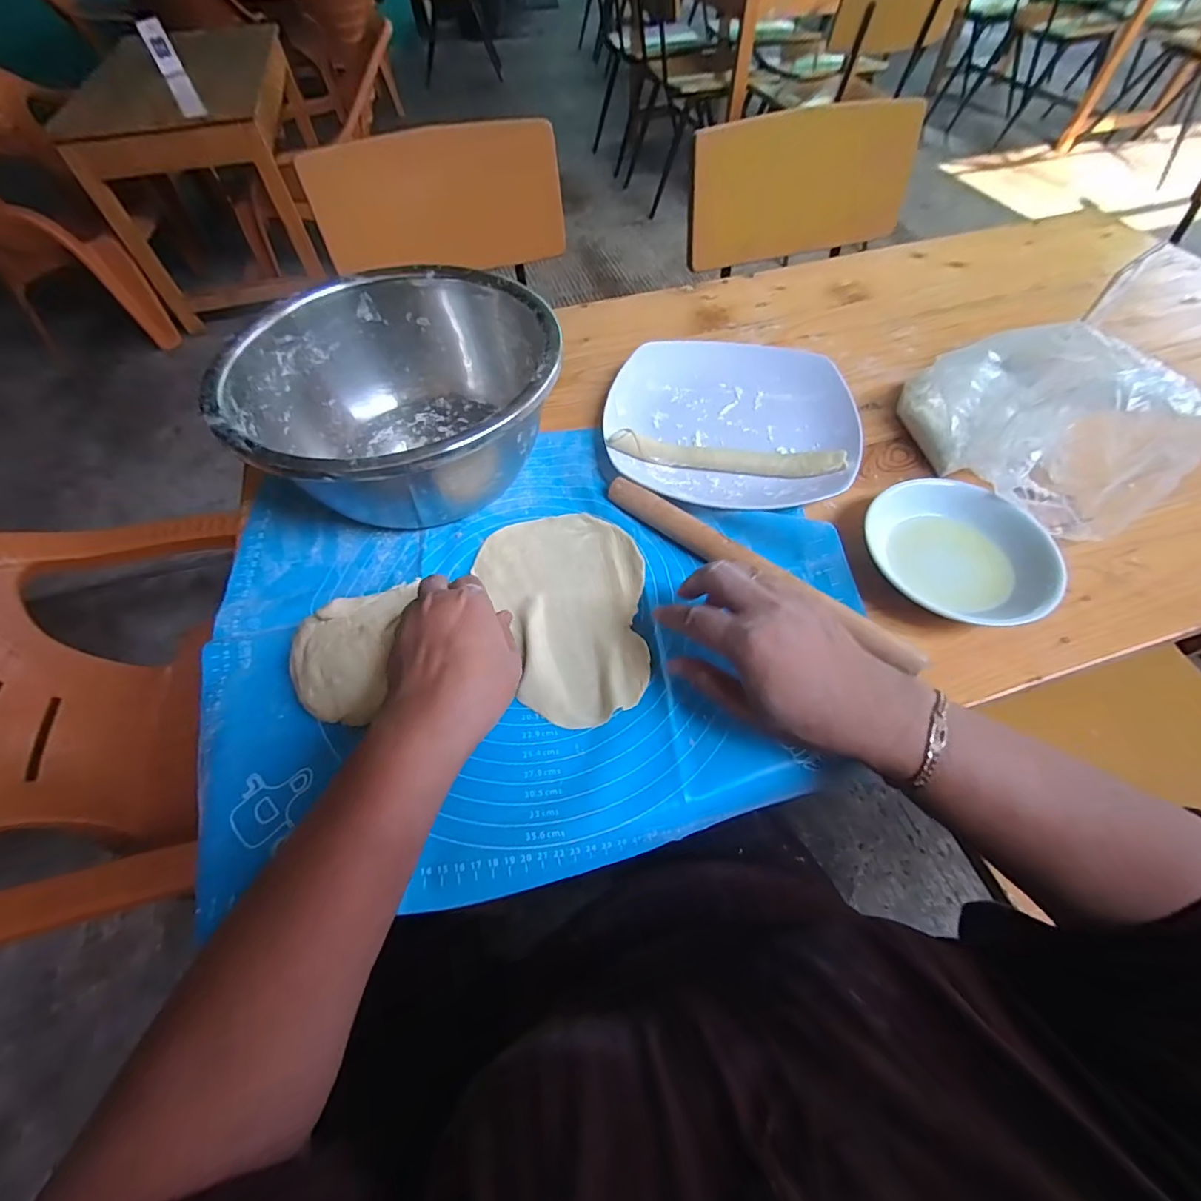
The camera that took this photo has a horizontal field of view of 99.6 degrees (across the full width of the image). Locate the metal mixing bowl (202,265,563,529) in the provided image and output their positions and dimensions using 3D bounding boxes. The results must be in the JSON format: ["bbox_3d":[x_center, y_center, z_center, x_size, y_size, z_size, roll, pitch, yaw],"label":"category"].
[{"bbox_3d":[-0.165,-0.168,0.442,0.250,0.120,0.259,-1,58,2],"label":"metal mixing bowl"}]

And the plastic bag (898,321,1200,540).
[{"bbox_3d":[0.367,-0.159,0.428,0.119,0.120,0.206,-19,60,-9],"label":"plastic bag"}]

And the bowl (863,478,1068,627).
[{"bbox_3d":[0.279,-0.034,0.392,0.124,0.045,0.121,-1,58,2],"label":"bowl"}]

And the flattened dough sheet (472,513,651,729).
[{"bbox_3d":[-0.018,0.003,0.395,0.119,0.006,0.179,-21,60,-12],"label":"flattened dough sheet"}]

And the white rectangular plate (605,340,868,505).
[{"bbox_3d":[0.126,-0.181,0.492,0.230,0.023,0.225,1,58,2],"label":"white rectangular plate"}]

